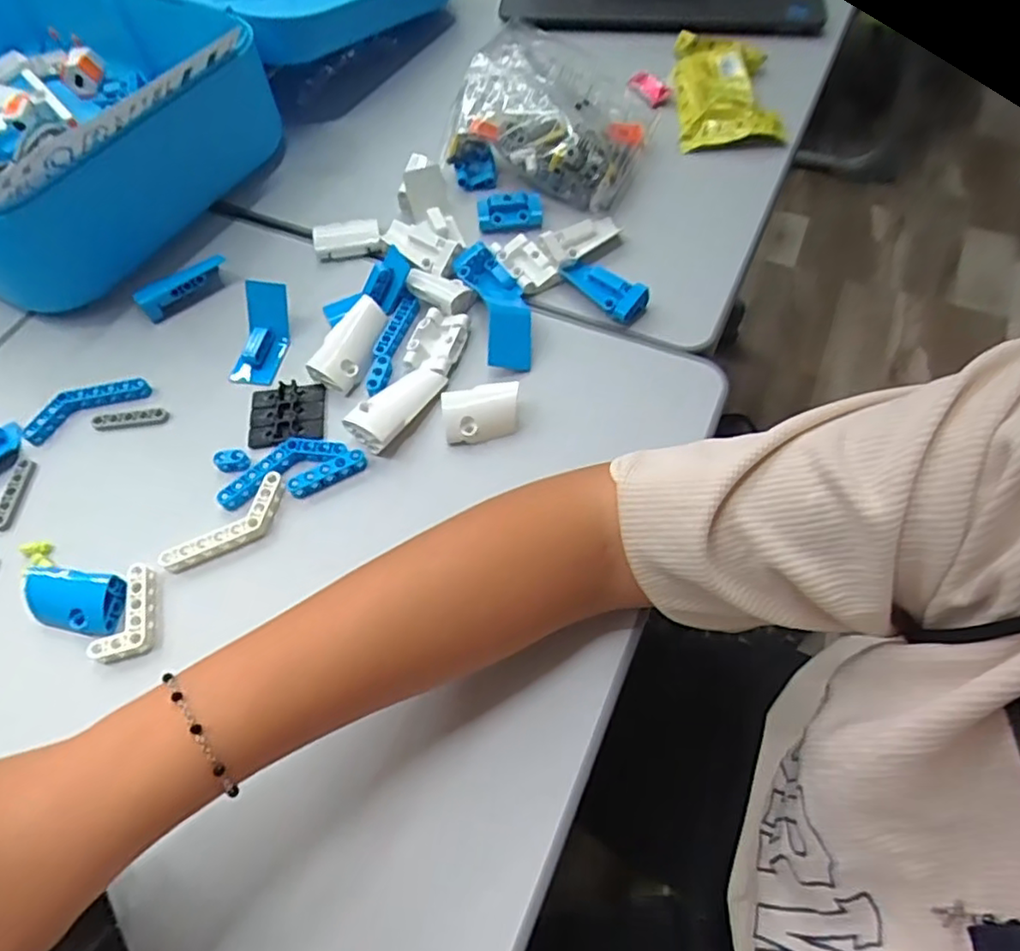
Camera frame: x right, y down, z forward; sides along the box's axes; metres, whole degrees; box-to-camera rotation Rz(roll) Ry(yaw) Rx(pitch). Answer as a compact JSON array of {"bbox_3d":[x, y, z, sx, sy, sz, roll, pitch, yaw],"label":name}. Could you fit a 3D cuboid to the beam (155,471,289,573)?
[{"bbox_3d":[-0.165,0.031,0.381,0.026,0.006,0.082,39,69,23],"label":"beam"}]

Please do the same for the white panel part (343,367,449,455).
[{"bbox_3d":[-0.072,-0.046,0.419,0.030,0.019,0.070,30,66,19],"label":"white panel part"}]

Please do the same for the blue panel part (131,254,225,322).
[{"bbox_3d":[-0.242,-0.141,0.478,0.068,0.016,0.019,-38,64,-17],"label":"blue panel part"}]

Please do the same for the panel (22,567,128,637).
[{"bbox_3d":[-0.249,0.069,0.363,0.068,0.016,0.033,8,60,8],"label":"panel"}]

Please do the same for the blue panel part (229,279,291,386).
[{"bbox_3d":[-0.177,-0.101,0.459,0.030,0.022,0.072,10,90,10],"label":"blue panel part"}]

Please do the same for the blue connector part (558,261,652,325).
[{"bbox_3d":[0.068,-0.138,0.467,0.027,0.017,0.066,-40,65,-18],"label":"blue connector part"}]

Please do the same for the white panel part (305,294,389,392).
[{"bbox_3d":[-0.109,-0.091,0.444,0.030,0.015,0.070,34,67,-13],"label":"white panel part"}]

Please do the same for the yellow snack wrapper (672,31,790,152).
[{"bbox_3d":[0.198,-0.356,0.593,0.091,0.027,0.152,-2,59,3],"label":"yellow snack wrapper"}]

